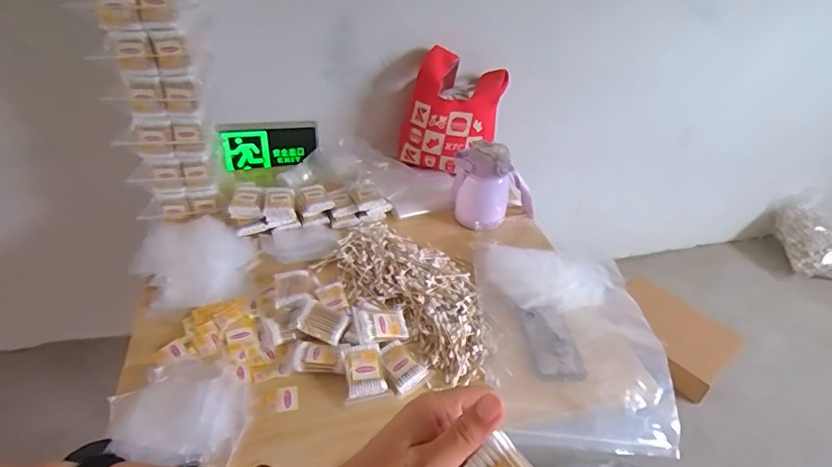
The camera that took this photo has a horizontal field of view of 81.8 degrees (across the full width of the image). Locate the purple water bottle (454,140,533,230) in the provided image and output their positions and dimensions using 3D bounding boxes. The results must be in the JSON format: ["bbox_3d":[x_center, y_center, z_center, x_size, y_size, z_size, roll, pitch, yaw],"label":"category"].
[{"bbox_3d":[0.155,-0.105,0.964,0.143,0.166,0.109,-16,41,-24],"label":"purple water bottle"}]

